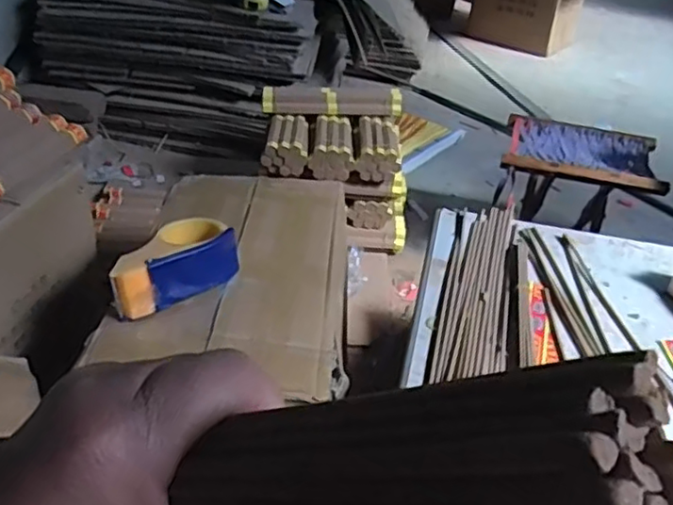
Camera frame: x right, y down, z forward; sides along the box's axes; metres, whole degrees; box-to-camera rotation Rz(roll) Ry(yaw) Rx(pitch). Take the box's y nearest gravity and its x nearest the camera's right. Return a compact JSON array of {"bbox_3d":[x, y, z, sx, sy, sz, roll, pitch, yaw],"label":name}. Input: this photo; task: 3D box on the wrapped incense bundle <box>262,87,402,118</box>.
[{"bbox_3d":[-0.009,-0.351,1.443,0.314,0.053,0.070,-3,37,-10],"label":"wrapped incense bundle"}]

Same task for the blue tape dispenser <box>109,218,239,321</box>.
[{"bbox_3d":[-0.189,0.015,0.721,0.154,0.058,0.087,-23,45,-31],"label":"blue tape dispenser"}]

